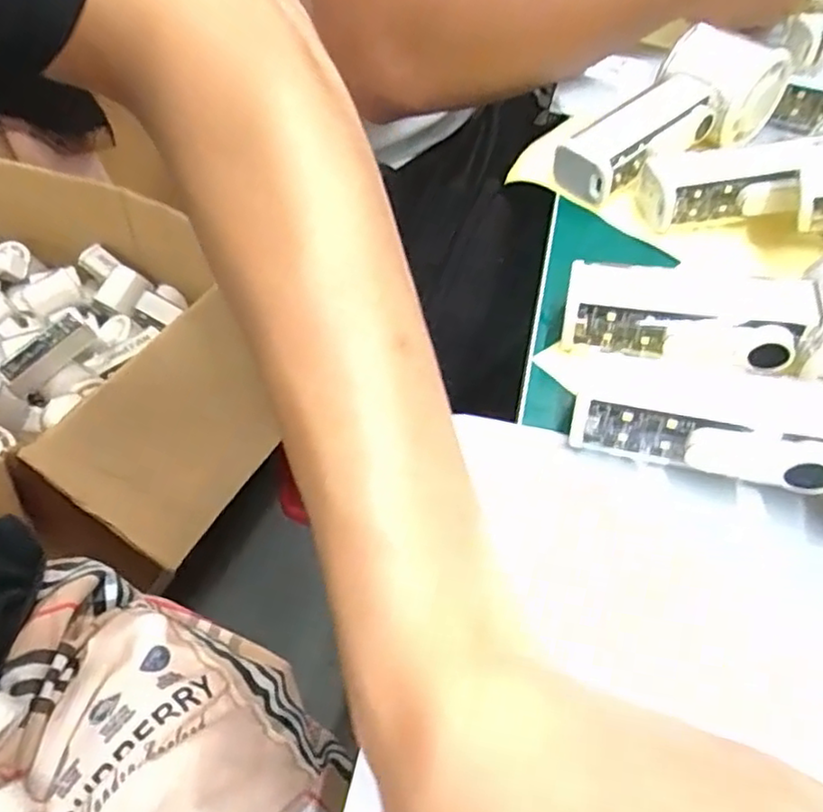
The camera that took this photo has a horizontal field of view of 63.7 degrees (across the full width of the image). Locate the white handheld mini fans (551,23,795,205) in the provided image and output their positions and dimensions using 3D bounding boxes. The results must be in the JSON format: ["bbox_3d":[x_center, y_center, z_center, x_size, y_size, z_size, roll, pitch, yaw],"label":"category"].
[{"bbox_3d":[0.153,-0.170,0.380,0.060,0.057,0.149,40,58,23],"label":"white handheld mini fans"}]

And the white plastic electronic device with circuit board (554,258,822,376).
[{"bbox_3d":[0.116,-0.037,0.284,0.097,0.023,0.046,7,50,15],"label":"white plastic electronic device with circuit board"}]

